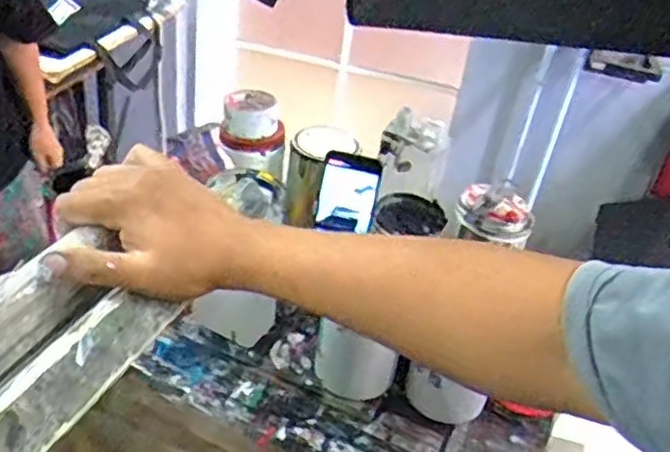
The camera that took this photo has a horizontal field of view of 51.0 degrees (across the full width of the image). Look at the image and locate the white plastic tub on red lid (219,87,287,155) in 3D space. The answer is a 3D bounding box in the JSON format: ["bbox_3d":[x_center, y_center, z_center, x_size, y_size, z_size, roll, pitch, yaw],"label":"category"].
[{"bbox_3d":[-0.124,-0.158,1.074,0.096,0.063,0.103,4,35,-6],"label":"white plastic tub on red lid"}]

